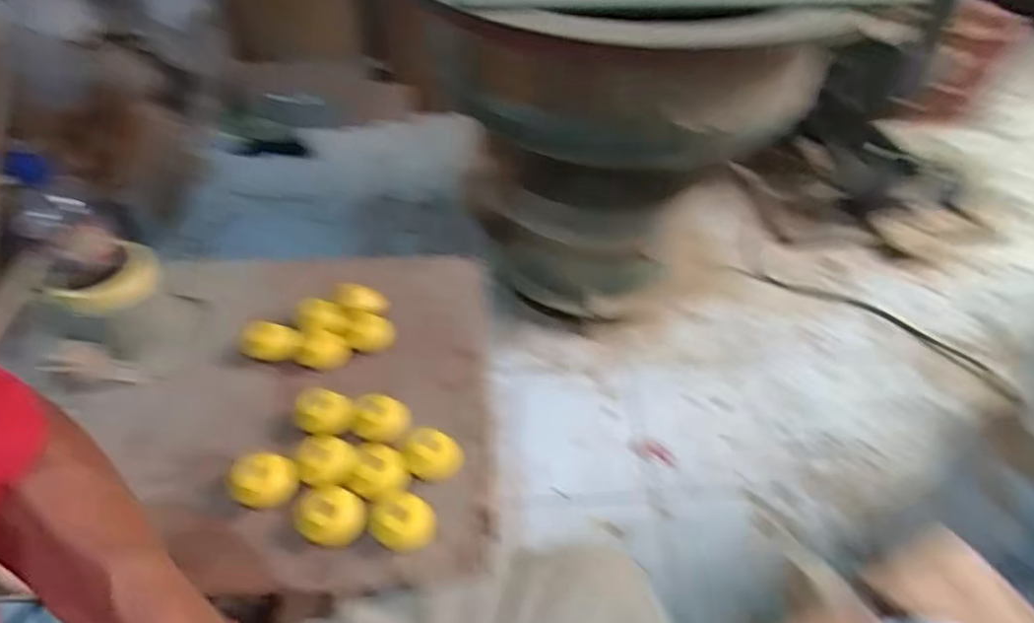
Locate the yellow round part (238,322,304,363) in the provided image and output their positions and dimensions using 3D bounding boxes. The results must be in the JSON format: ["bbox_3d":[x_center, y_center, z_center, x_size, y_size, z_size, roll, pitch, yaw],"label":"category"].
[{"bbox_3d":[-0.269,0.036,0.659,0.068,0.029,0.039,6,46,5],"label":"yellow round part"}]

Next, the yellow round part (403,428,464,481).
[{"bbox_3d":[-0.080,0.134,0.554,0.053,0.023,0.043,17,48,16],"label":"yellow round part"}]

